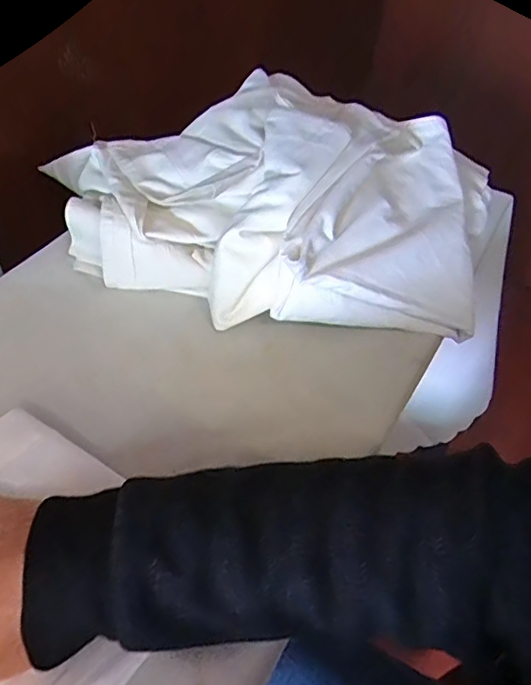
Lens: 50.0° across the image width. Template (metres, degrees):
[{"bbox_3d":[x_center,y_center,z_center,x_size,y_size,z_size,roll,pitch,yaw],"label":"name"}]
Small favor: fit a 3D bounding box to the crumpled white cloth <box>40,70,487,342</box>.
[{"bbox_3d":[0.012,-0.159,0.590,0.426,0.137,0.309,14,44,10],"label":"crumpled white cloth"}]

